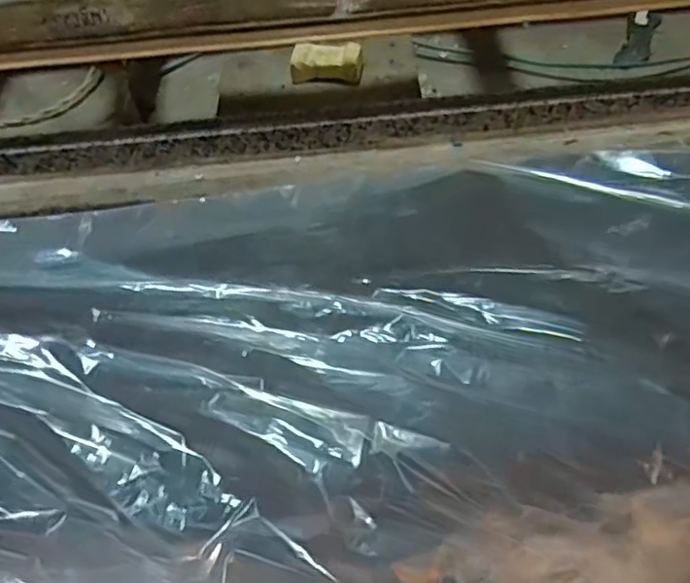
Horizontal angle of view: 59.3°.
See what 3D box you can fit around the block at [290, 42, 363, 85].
[{"bbox_3d":[-0.013,-0.163,0.435,0.051,0.016,0.022,-3,60,1],"label":"block"}]

